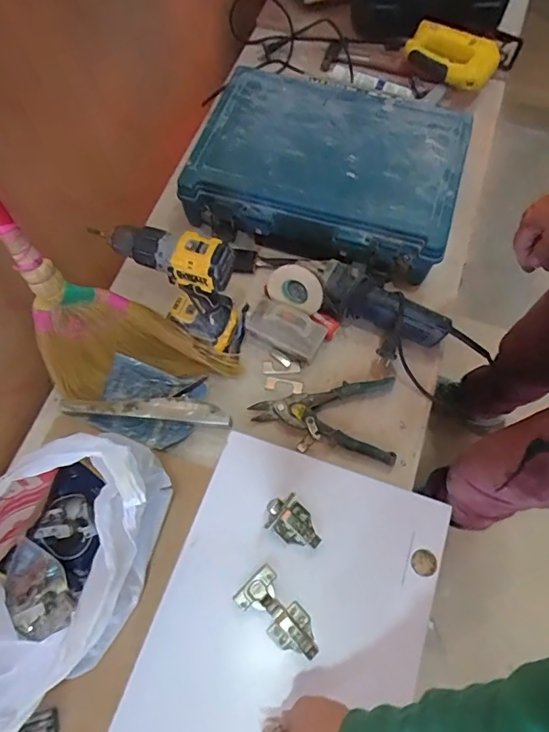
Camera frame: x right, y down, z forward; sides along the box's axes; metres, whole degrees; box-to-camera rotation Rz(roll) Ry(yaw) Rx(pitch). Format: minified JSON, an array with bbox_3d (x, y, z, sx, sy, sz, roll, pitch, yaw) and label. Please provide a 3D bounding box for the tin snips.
[{"bbox_3d":[0.077,0.078,0.788,0.228,0.020,0.140,5,66,2],"label":"tin snips"}]

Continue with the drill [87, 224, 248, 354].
[{"bbox_3d":[-0.139,-0.115,0.741,0.178,0.226,0.091,14,67,6],"label":"drill"}]

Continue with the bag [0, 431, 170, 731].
[{"bbox_3d":[-0.262,0.227,0.575,0.201,0.225,0.318,35,71,14],"label":"bag"}]

